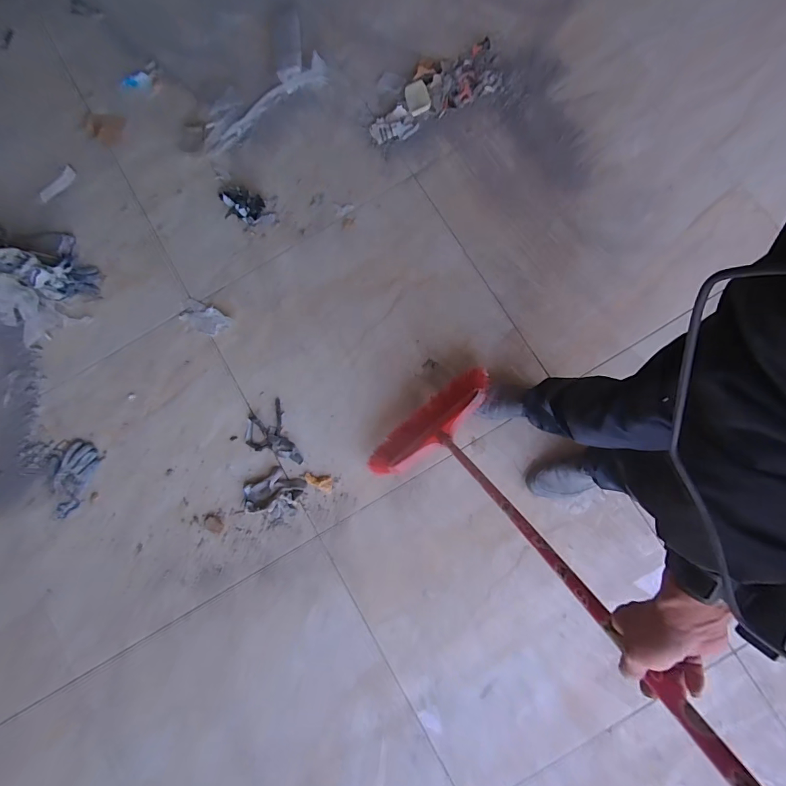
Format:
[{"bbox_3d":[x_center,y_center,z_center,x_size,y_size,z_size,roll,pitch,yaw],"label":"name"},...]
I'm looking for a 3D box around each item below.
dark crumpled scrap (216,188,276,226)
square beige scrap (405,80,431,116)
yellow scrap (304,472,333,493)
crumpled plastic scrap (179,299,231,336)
[{"bbox_3d":[-0.452,-0.567,1.234,0.186,0.039,0.100,18,84,5],"label":"dark crumpled scrap"},{"bbox_3d":[0.076,-0.909,1.243,0.069,0.013,0.091,-20,100,9],"label":"square beige scrap"},{"bbox_3d":[-0.212,0.252,1.158,0.084,0.007,0.044,19,84,6],"label":"yellow scrap"},{"bbox_3d":[-0.566,-0.225,1.213,0.143,0.010,0.081,28,85,6],"label":"crumpled plastic scrap"}]

